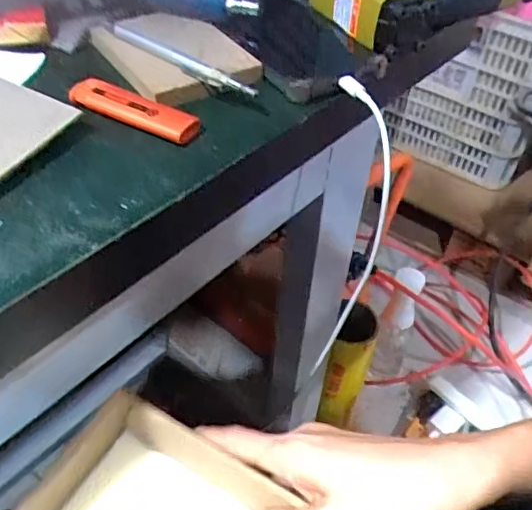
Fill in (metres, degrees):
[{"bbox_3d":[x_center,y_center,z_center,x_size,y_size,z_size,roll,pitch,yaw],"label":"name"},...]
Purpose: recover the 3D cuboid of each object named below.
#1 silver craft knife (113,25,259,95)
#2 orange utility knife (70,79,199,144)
[{"bbox_3d":[-0.055,-0.125,0.359,0.121,0.008,0.007,32,52,24],"label":"silver craft knife"},{"bbox_3d":[-0.080,-0.086,0.334,0.083,0.013,0.019,21,48,16],"label":"orange utility knife"}]

